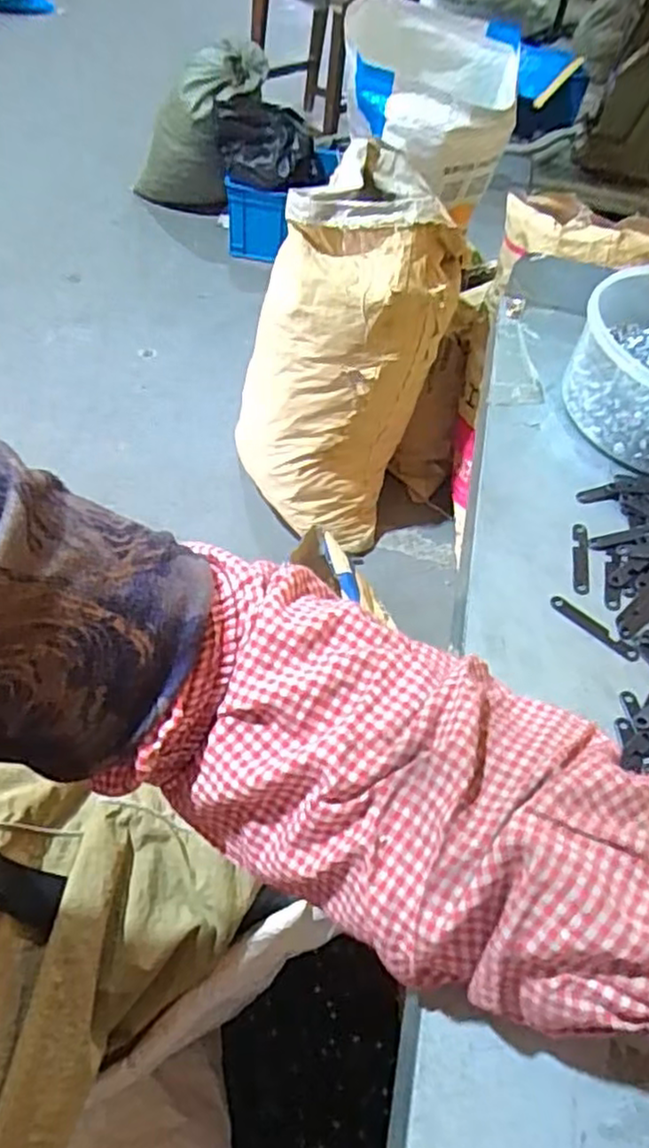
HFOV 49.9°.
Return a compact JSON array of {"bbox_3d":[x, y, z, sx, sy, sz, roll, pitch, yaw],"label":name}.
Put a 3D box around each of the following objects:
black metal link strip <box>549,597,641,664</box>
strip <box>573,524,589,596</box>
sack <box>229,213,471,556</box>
[{"bbox_3d":[0.146,0.029,0.376,0.051,0.004,0.010,39,59,22],"label":"black metal link strip"},{"bbox_3d":[0.150,-0.010,0.407,0.009,0.004,0.052,11,53,4],"label":"strip"},{"bbox_3d":[0.022,-0.389,1.332,0.343,0.538,0.383,23,54,10],"label":"sack"}]

